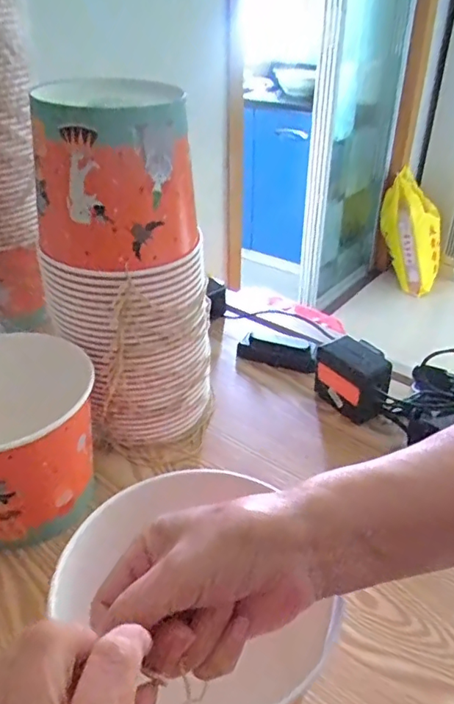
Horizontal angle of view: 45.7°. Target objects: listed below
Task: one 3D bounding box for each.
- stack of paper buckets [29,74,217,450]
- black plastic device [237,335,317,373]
[{"bbox_3d":[-0.094,-0.072,0.547,0.152,0.352,0.146,-2,34,-2],"label":"stack of paper buckets"},{"bbox_3d":[0.068,0.001,0.722,0.107,0.030,0.029,13,36,19],"label":"black plastic device"}]

